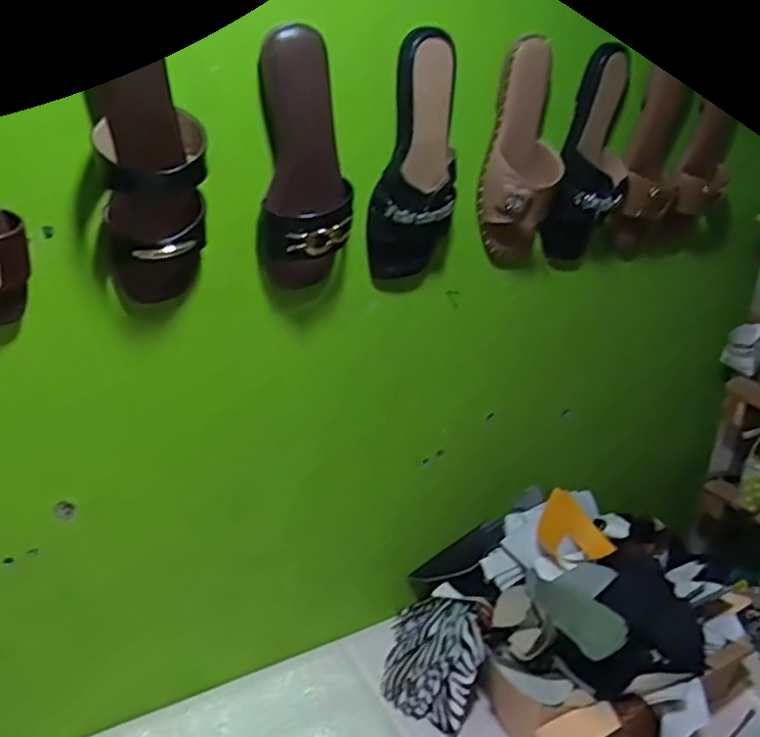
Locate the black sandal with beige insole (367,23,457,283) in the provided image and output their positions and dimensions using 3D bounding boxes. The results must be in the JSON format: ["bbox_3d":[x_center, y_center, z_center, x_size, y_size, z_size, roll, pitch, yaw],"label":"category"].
[{"bbox_3d":[0.036,-0.212,0.717,0.092,0.238,0.072,2,25,0],"label":"black sandal with beige insole"}]

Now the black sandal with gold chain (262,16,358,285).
[{"bbox_3d":[-0.069,-0.190,0.659,0.085,0.233,0.050,-17,31,-35],"label":"black sandal with gold chain"}]

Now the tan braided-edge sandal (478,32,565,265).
[{"bbox_3d":[0.161,-0.232,0.770,0.088,0.237,0.079,9,25,13],"label":"tan braided-edge sandal"}]

